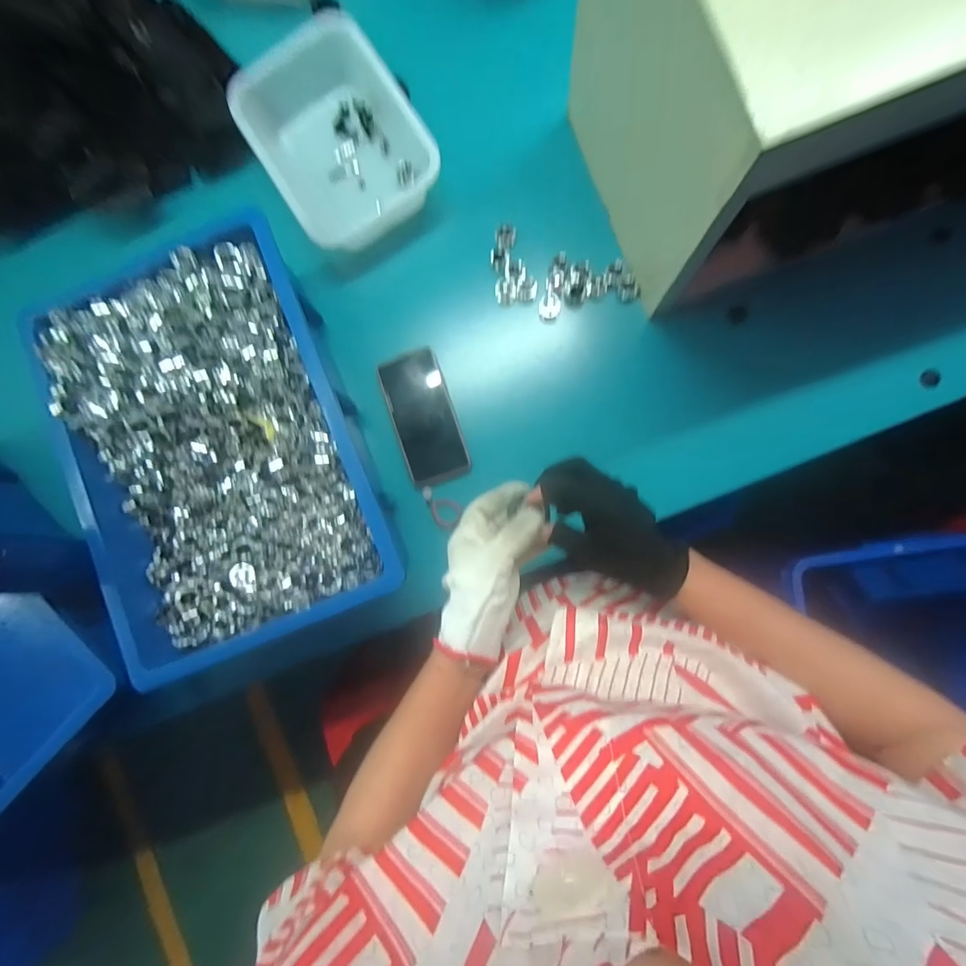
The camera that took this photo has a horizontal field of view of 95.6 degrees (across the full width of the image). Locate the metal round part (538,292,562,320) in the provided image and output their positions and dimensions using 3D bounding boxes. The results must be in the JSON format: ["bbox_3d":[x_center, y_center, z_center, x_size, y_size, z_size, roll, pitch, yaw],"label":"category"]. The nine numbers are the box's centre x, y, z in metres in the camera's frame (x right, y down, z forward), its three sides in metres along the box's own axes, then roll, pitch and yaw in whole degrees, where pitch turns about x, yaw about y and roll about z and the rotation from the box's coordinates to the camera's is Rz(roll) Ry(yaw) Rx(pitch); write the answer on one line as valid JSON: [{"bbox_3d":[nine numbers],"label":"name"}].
[{"bbox_3d":[0.084,-0.223,0.553,0.026,0.008,0.030,-11,87,5],"label":"metal round part"}]

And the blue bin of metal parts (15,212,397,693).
[{"bbox_3d":[-0.301,-0.040,0.516,0.314,0.098,0.441,-23,86,4],"label":"blue bin of metal parts"}]

